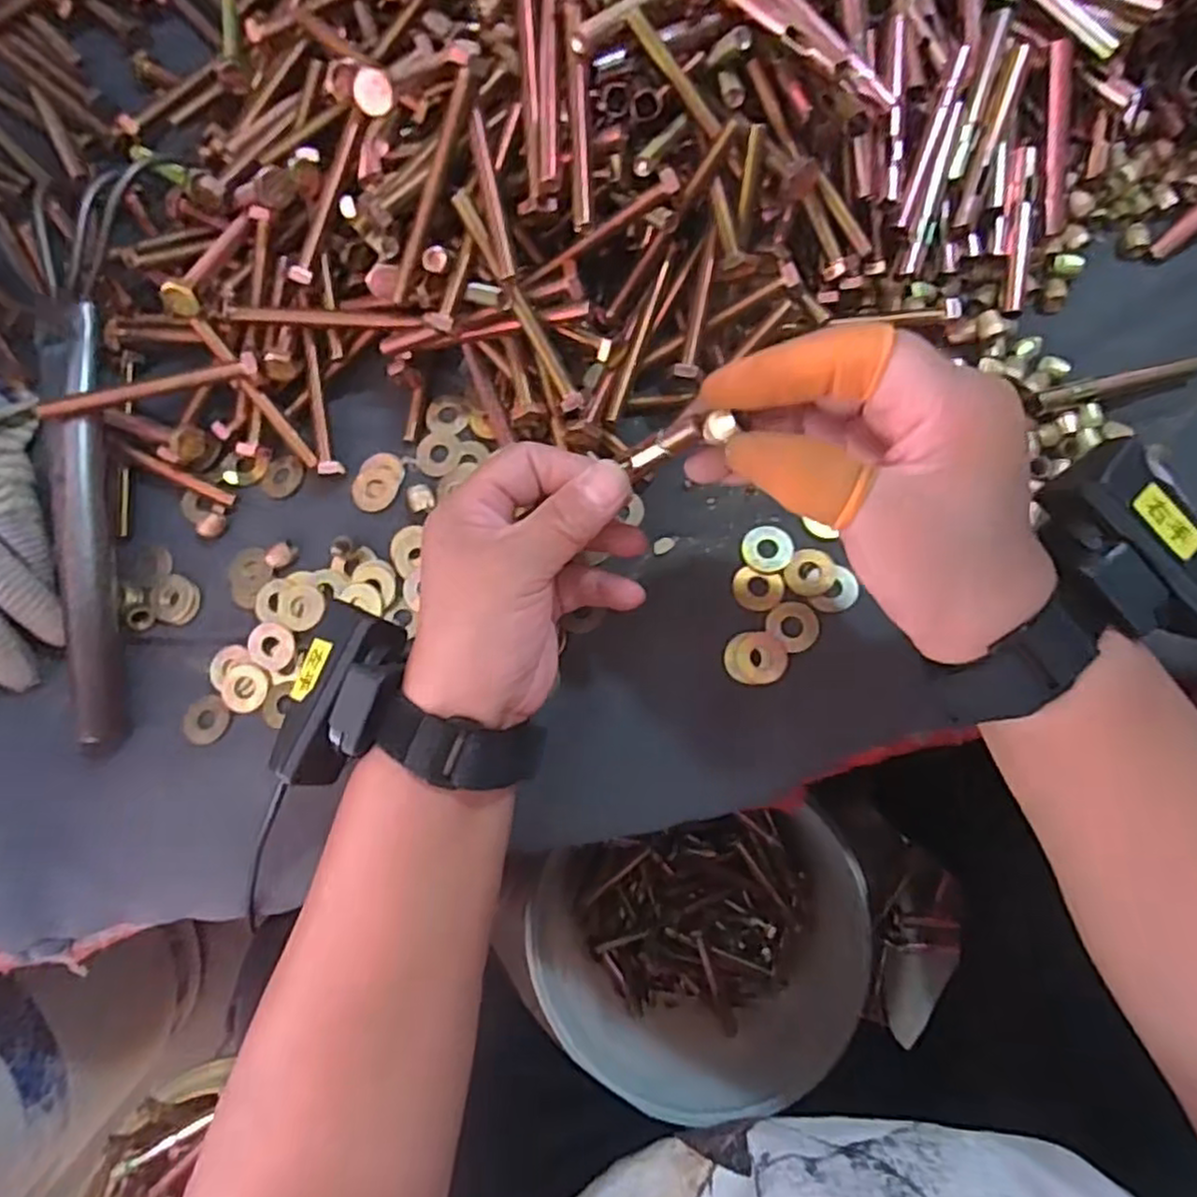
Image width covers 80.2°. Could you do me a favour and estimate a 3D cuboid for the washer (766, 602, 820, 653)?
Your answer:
[{"bbox_3d":[0.094,0.013,0.341,0.022,0.004,0.024,-1,77,5],"label":"washer"}]

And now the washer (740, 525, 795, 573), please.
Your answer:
[{"bbox_3d":[0.084,-0.024,0.352,0.024,0.004,0.023,-1,80,5],"label":"washer"}]

